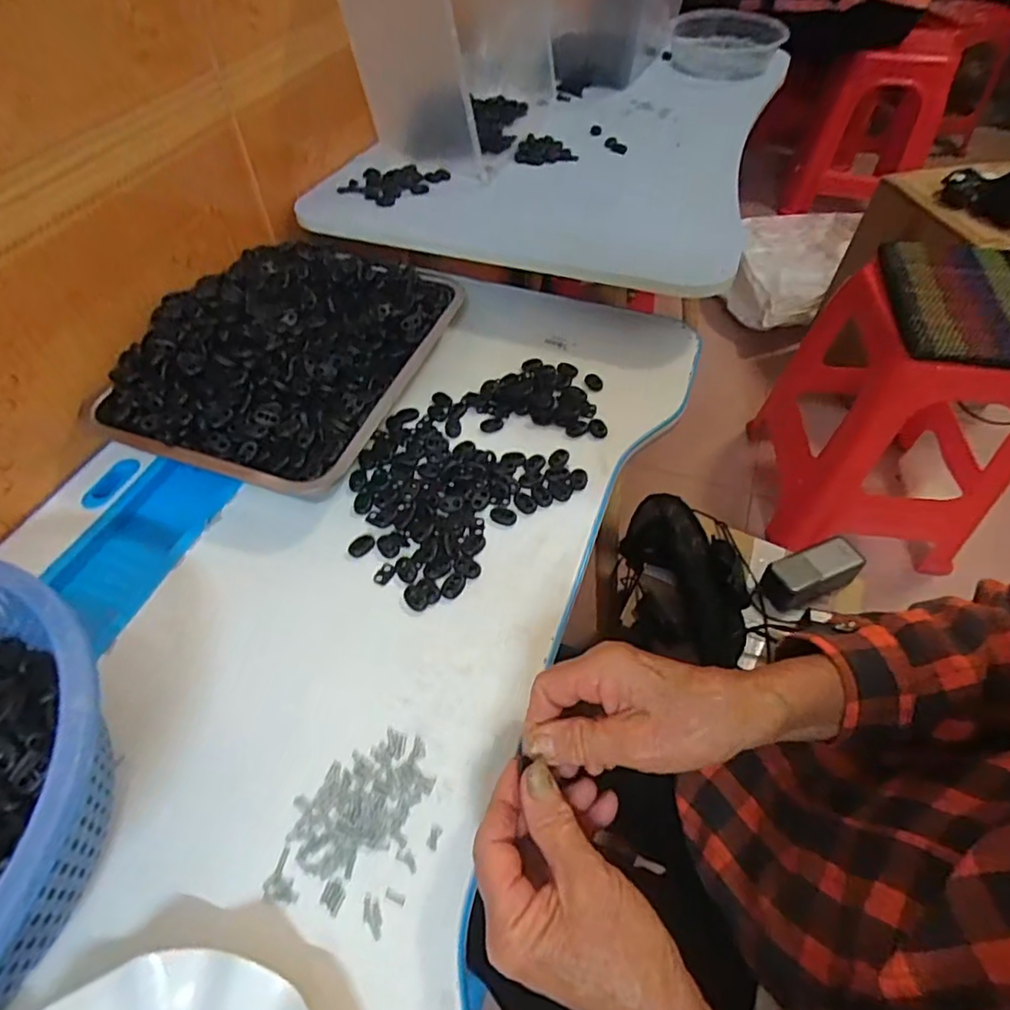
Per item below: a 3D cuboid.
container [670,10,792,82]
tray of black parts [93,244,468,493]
[{"bbox_3d":[0.350,-0.735,0.951,0.174,0.059,0.169,0,52,0],"label":"container"},{"bbox_3d":[-0.192,-0.148,0.537,0.232,0.044,0.299,20,55,3],"label":"tray of black parts"}]

